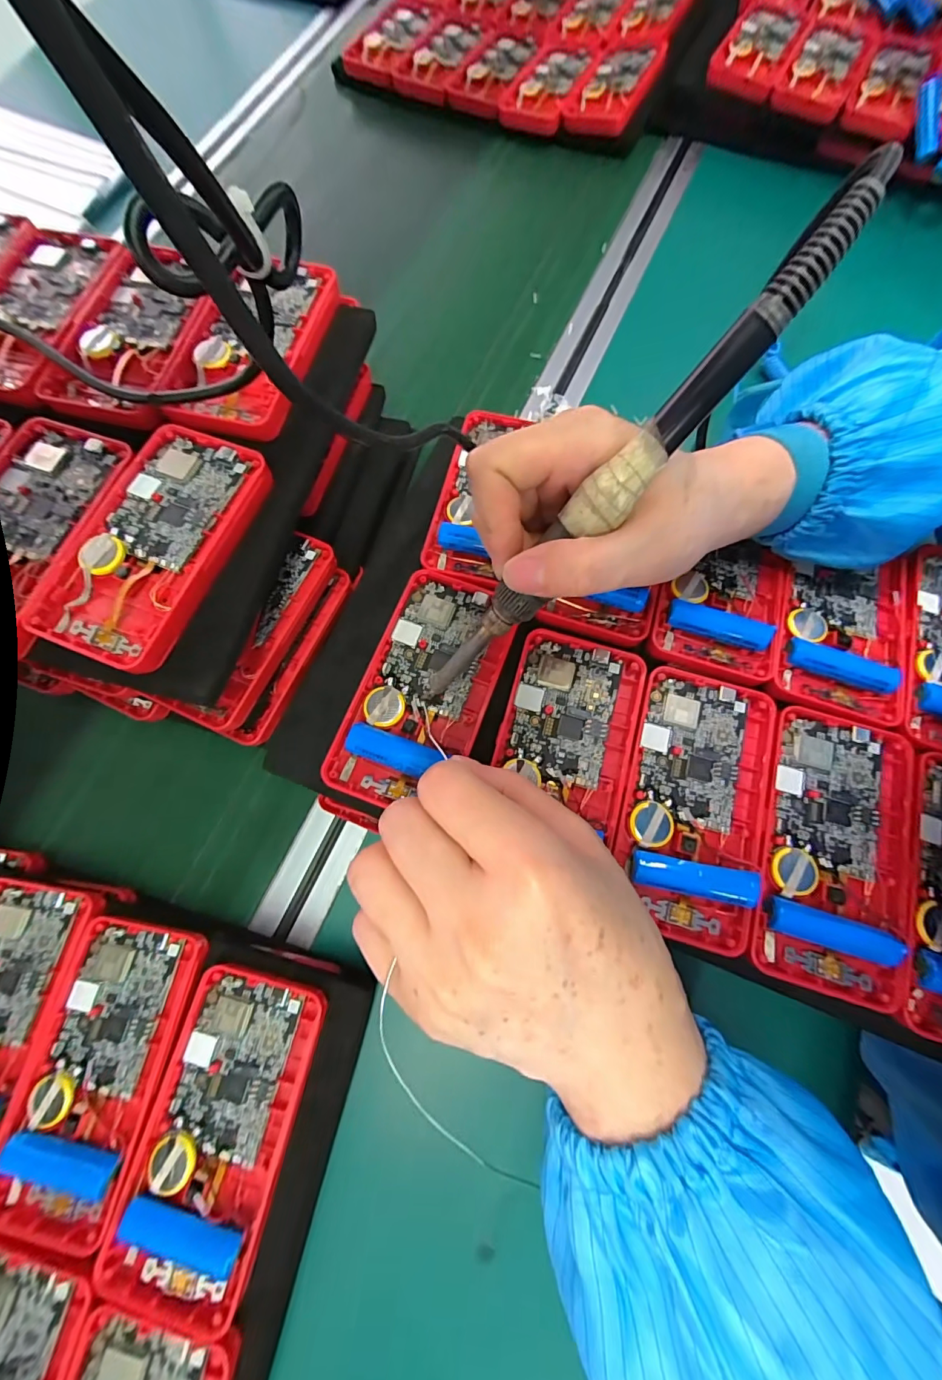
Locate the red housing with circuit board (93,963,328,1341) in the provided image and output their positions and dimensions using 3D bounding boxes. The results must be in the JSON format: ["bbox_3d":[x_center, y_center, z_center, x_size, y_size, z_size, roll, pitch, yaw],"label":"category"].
[{"bbox_3d":[-0.112,0.195,0.202,0.063,0.012,0.119,12,75,5],"label":"red housing with circuit board"}]

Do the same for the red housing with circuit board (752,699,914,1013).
[{"bbox_3d":[0.165,0.071,0.206,0.063,0.013,0.120,17,75,7],"label":"red housing with circuit board"}]

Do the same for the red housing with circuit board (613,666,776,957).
[{"bbox_3d":[0.103,0.050,0.212,0.061,0.014,0.119,14,75,6],"label":"red housing with circuit board"}]

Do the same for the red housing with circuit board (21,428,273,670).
[{"bbox_3d":[-0.151,-0.070,0.212,0.075,0.012,0.118,19,76,7],"label":"red housing with circuit board"}]

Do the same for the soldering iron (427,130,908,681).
[{"bbox_3d":[0.047,-0.067,0.167,0.020,0.020,0.205,52,121,15],"label":"soldering iron"}]

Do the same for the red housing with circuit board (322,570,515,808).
[{"bbox_3d":[-0.022,-0.002,0.224,0.061,0.010,0.119,19,72,6],"label":"red housing with circuit board"}]

